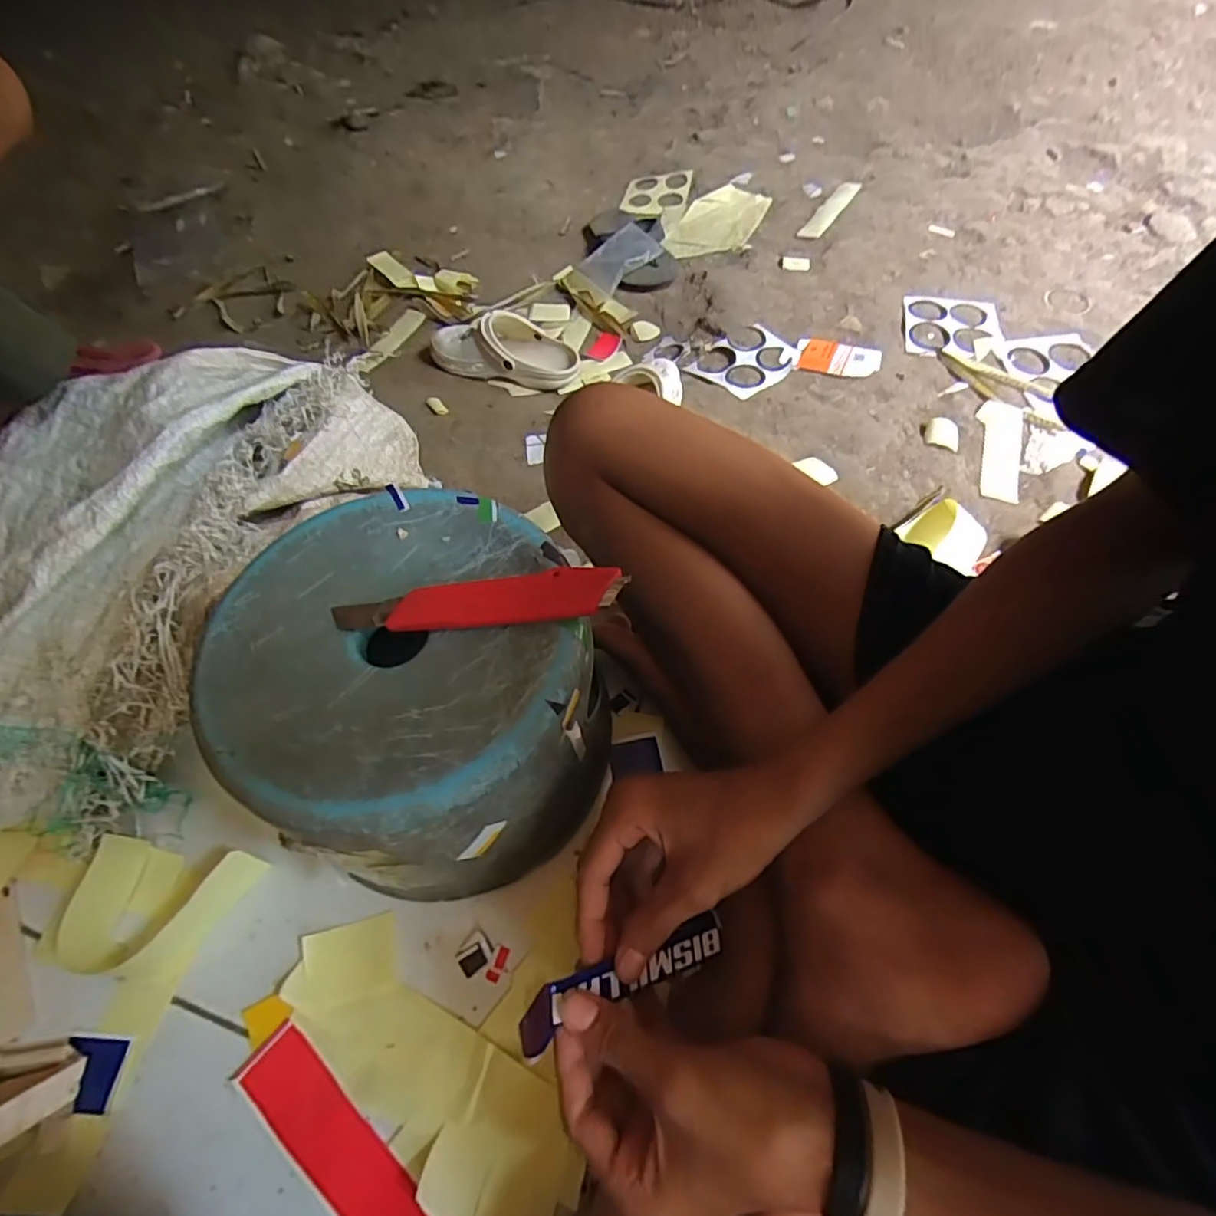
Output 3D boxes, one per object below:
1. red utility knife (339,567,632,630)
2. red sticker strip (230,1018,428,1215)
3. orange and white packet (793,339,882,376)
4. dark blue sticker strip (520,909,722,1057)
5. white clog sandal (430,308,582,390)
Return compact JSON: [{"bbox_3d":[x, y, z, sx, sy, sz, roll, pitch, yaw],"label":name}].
[{"bbox_3d":[-0.077,-0.003,0.357,0.171,0.014,0.029,-5,60,-1],"label":"red utility knife"},{"bbox_3d":[-0.159,0.321,0.355,0.156,0.006,0.043,33,69,21],"label":"red sticker strip"},{"bbox_3d":[0.330,-0.359,0.868,0.114,0.017,0.067,18,62,12],"label":"orange and white packet"},{"bbox_3d":[0.013,0.202,0.329,0.120,0.041,0.022,-8,51,-26],"label":"dark blue sticker strip"},{"bbox_3d":[-0.163,-0.423,0.955,0.240,0.079,0.100,14,61,10],"label":"white clog sandal"}]

